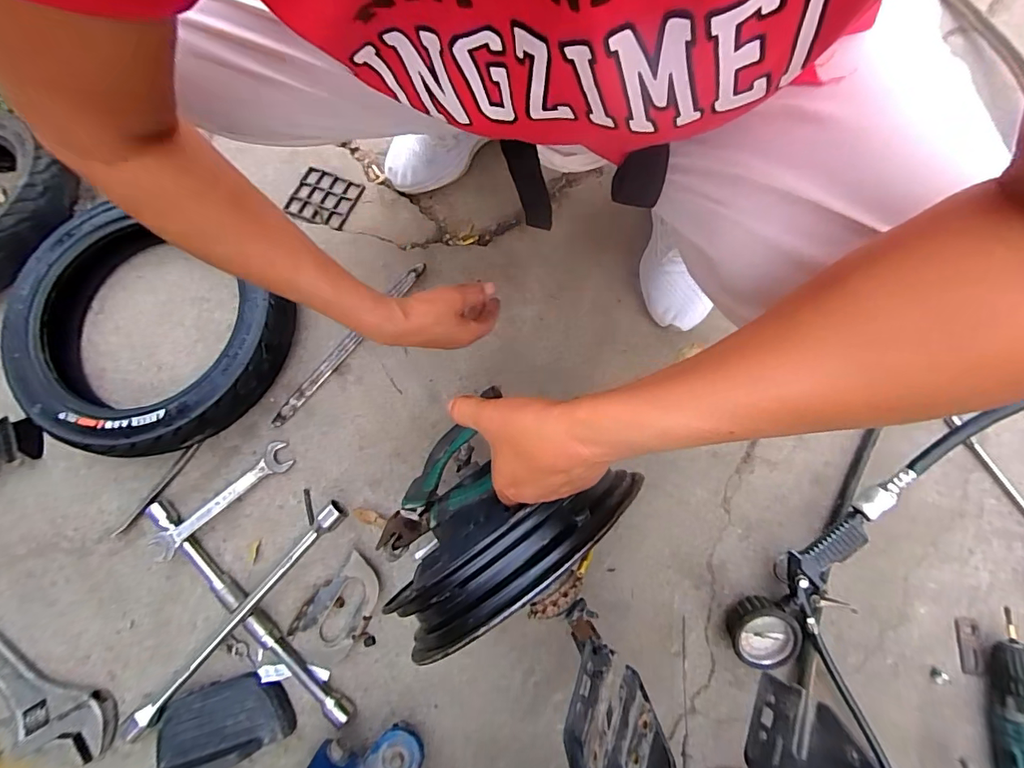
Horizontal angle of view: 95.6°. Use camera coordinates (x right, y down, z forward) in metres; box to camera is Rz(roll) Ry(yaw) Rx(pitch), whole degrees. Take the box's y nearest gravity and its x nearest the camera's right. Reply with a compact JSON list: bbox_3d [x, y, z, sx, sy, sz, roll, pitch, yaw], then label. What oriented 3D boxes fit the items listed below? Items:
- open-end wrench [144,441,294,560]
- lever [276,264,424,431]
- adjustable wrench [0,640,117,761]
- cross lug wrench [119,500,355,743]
[{"bbox_3d":[-0.356,0.144,0.576,0.183,0.010,0.039,-43,89,-17],"label":"open-end wrench"},{"bbox_3d":[-0.217,-0.056,0.625,0.020,0.009,0.288,39,83,7],"label":"lever"},{"bbox_3d":[-0.618,0.332,0.540,0.350,0.025,0.095,33,86,6],"label":"adjustable wrench"},{"bbox_3d":[-0.313,0.268,0.549,0.243,0.033,0.246,-3,80,1],"label":"cross lug wrench"}]

